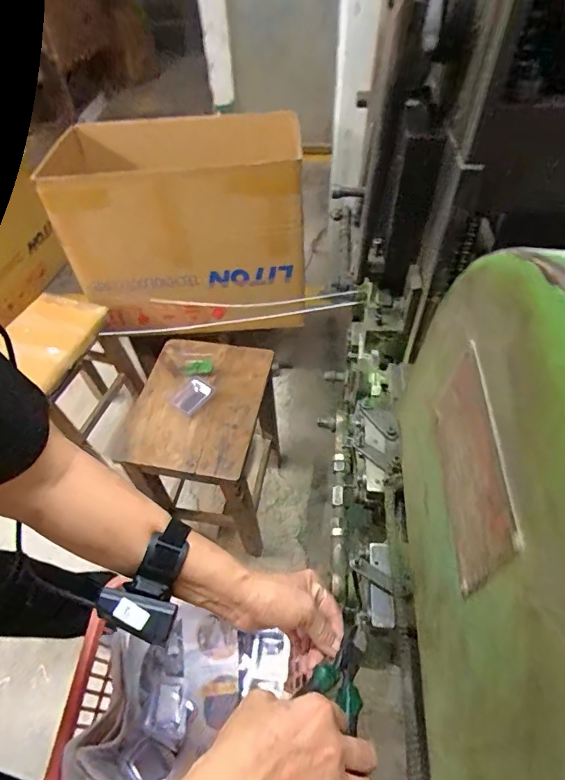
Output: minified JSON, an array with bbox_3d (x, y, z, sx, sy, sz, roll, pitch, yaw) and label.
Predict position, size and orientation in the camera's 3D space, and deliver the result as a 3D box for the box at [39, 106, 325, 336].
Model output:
[{"bbox_3d":[-0.260,-0.476,1.264,0.649,0.419,0.448,2,51,4],"label":"box"}]

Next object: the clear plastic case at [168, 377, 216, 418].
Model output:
[{"bbox_3d":[-0.184,0.013,0.908,0.067,0.012,0.089,27,57,22],"label":"clear plastic case"}]

